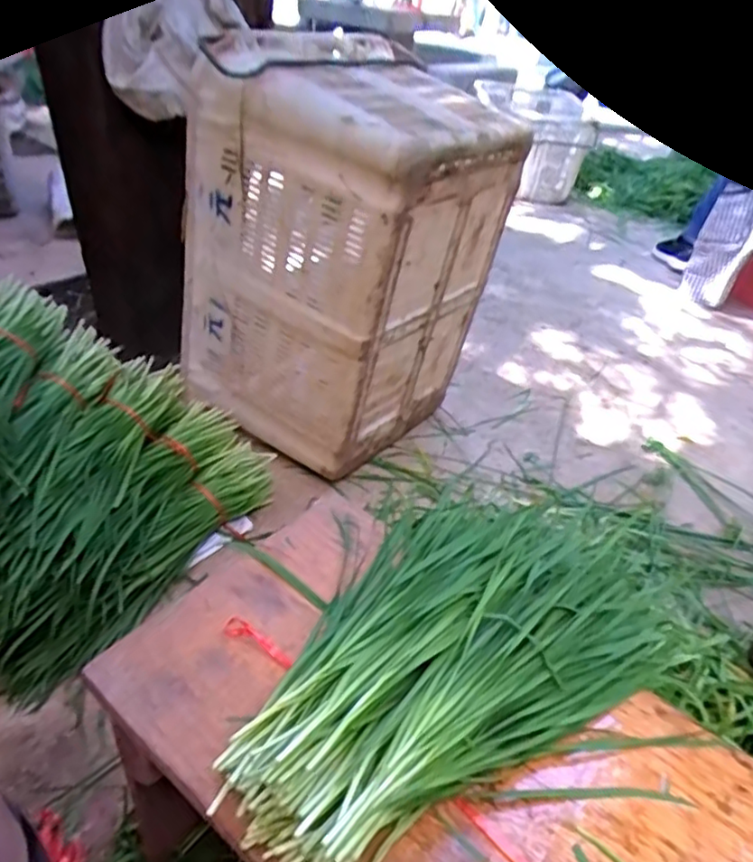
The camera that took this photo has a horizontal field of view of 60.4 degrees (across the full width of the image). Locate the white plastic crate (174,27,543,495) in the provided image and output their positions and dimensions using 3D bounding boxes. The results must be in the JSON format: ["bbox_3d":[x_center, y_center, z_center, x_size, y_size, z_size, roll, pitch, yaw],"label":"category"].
[{"bbox_3d":[-0.056,-0.280,1.114,0.386,0.627,0.424,28,42,26],"label":"white plastic crate"}]

